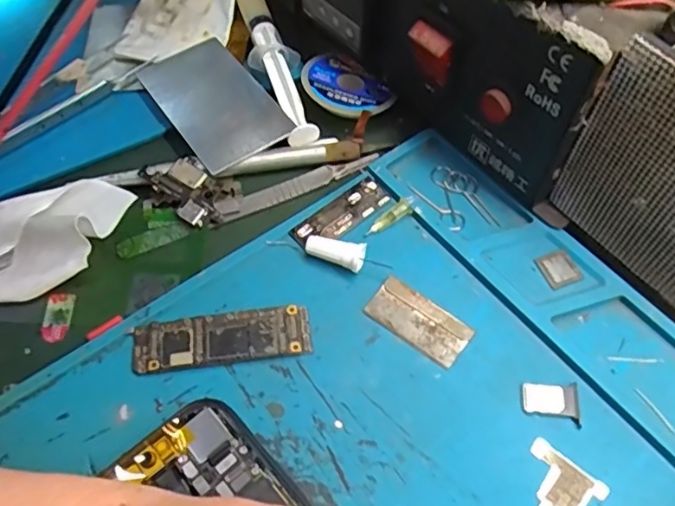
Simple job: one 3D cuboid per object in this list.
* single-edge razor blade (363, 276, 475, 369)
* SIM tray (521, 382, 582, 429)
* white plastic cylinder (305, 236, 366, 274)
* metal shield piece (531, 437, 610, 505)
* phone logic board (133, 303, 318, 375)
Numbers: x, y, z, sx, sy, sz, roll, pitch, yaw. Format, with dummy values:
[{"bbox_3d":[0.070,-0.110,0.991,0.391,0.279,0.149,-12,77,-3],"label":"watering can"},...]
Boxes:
[{"bbox_3d":[0.030,0.025,0.224,0.038,0.004,0.018,33,64,20],"label":"single-edge razor blade"},{"bbox_3d":[0.073,0.051,0.206,0.019,0.004,0.014,4,58,4],"label":"SIM tray"},{"bbox_3d":[-0.001,0.000,0.235,0.023,0.010,0.010,16,59,11],"label":"white plastic cylinder"},{"bbox_3d":[0.071,0.075,0.192,0.025,0.004,0.020,36,65,21],"label":"metal shield piece"},{"bbox_3d":[-0.043,0.032,0.220,0.064,0.005,0.019,-7,58,-3],"label":"phone logic board"}]

